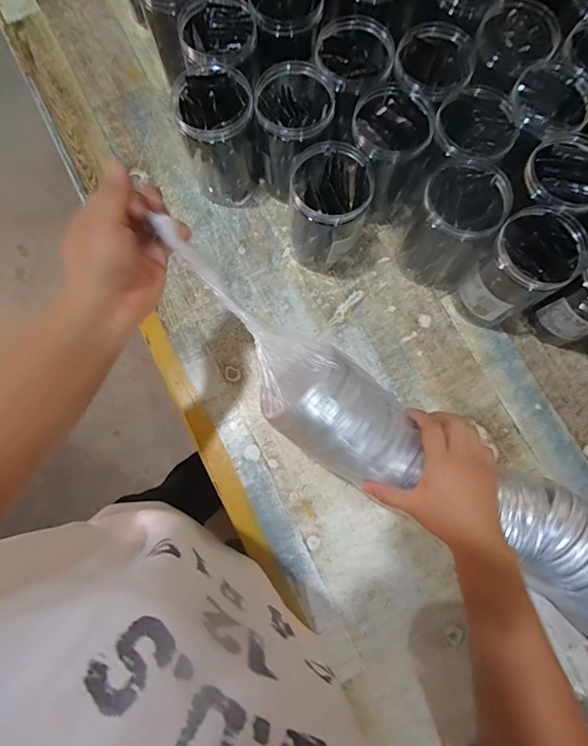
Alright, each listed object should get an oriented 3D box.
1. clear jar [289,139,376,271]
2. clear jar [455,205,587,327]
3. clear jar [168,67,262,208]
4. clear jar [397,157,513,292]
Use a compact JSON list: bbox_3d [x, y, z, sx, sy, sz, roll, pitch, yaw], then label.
[{"bbox_3d":[0.043,-0.206,0.539,0.094,0.155,0.091,0,79,0],"label":"clear jar"},{"bbox_3d":[0.279,-0.125,0.526,0.107,0.147,0.089,-31,80,-5],"label":"clear jar"},{"bbox_3d":[-0.098,-0.310,0.559,0.089,0.151,0.081,0,79,0],"label":"clear jar"},{"bbox_3d":[0.201,-0.187,0.537,0.090,0.154,0.090,0,79,0],"label":"clear jar"}]

